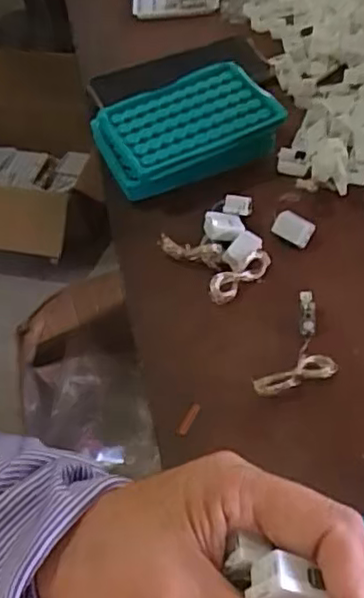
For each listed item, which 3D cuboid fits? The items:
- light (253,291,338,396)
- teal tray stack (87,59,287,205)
[{"bbox_3d":[0.081,0.035,0.425,0.042,0.014,0.078,24,58,23],"label":"light"},{"bbox_3d":[0.005,-0.141,0.555,0.146,0.038,0.104,-21,52,-11],"label":"teal tray stack"}]

